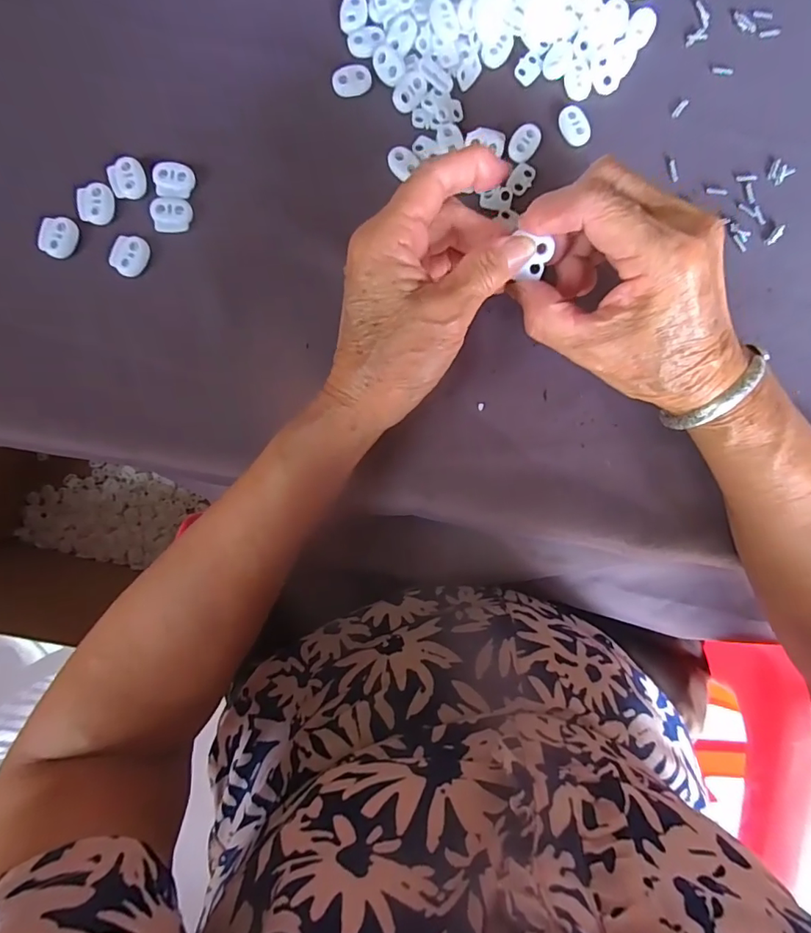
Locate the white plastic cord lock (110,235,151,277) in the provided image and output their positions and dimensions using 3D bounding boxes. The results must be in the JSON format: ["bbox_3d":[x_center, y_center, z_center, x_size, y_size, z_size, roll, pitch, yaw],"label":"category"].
[{"bbox_3d":[-0.155,-0.118,0.278,0.017,0.005,0.022,23,88,-2],"label":"white plastic cord lock"}]

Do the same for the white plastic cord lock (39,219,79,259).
[{"bbox_3d":[-0.194,-0.128,0.276,0.016,0.006,0.022,26,88,-2],"label":"white plastic cord lock"}]

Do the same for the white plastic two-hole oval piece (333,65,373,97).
[{"bbox_3d":[-0.031,-0.223,0.285,0.022,0.004,0.017,-12,89,-3],"label":"white plastic two-hole oval piece"}]

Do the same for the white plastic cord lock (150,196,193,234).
[{"bbox_3d":[-0.132,-0.142,0.279,0.022,0.004,0.019,1,89,-2],"label":"white plastic cord lock"}]

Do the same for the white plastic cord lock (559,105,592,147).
[{"bbox_3d":[0.100,-0.202,0.292,0.016,0.004,0.023,-30,90,-3],"label":"white plastic cord lock"}]

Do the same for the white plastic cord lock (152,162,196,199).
[{"bbox_3d":[-0.131,-0.162,0.278,0.022,0.004,0.020,12,88,-2],"label":"white plastic cord lock"}]

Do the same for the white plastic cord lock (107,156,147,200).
[{"bbox_3d":[-0.157,-0.163,0.279,0.019,0.005,0.021,-13,89,-3],"label":"white plastic cord lock"}]

